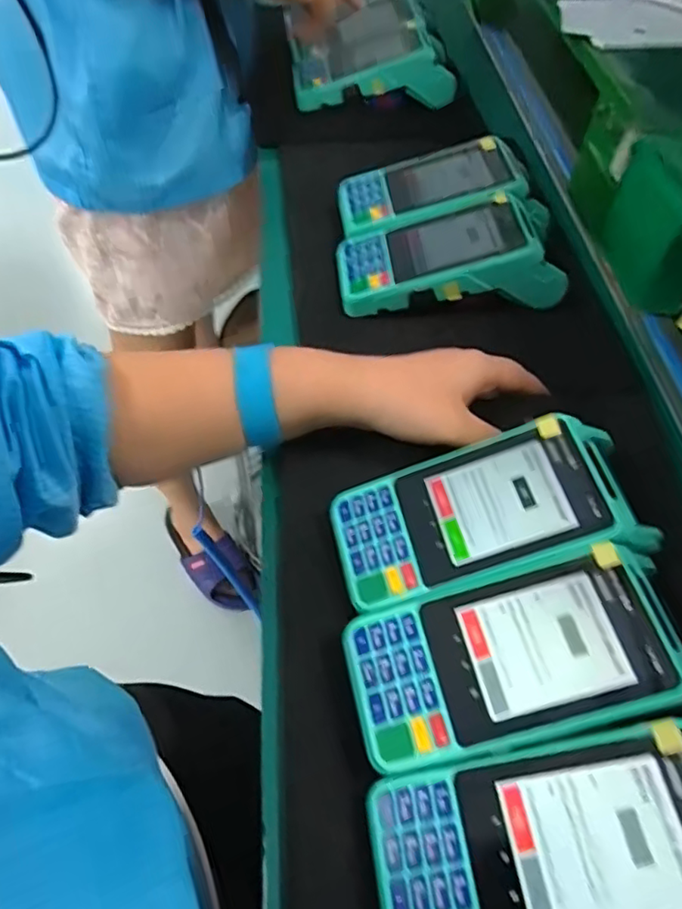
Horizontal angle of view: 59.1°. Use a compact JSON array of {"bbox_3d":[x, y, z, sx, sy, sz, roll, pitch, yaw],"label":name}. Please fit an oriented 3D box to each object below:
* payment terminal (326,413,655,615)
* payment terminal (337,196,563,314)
[{"bbox_3d":[0.076,0.034,0.332,0.155,0.028,0.075,-18,56,8],"label":"payment terminal"},{"bbox_3d":[0.086,-0.160,0.472,0.170,0.054,0.086,-4,56,-7],"label":"payment terminal"}]

